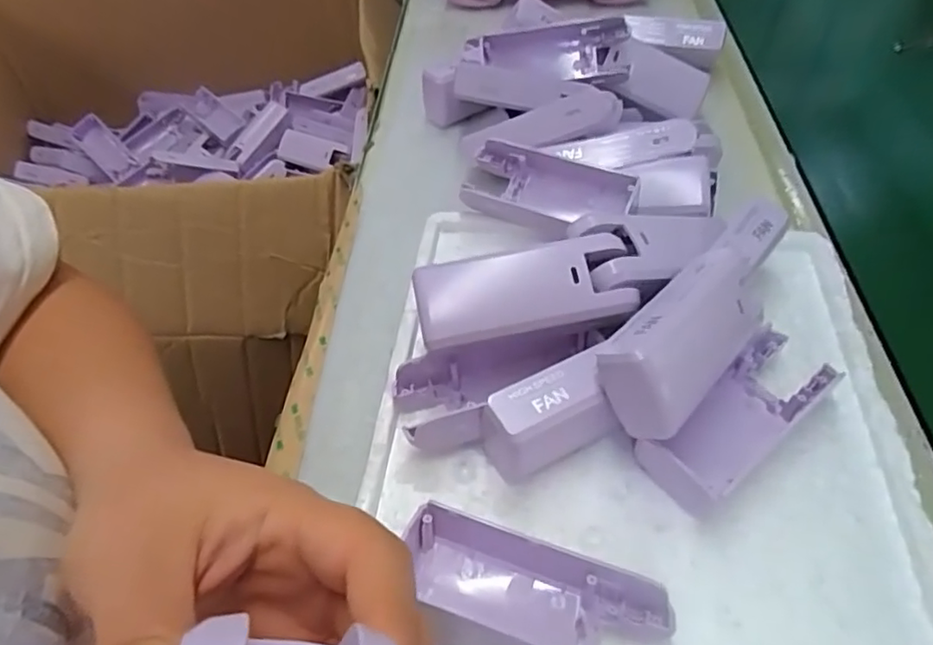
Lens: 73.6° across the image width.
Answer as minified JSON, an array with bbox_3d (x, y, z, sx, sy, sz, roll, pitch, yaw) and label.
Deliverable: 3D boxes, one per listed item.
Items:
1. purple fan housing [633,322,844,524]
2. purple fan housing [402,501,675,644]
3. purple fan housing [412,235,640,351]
[{"bbox_3d":[0.133,0.046,0.305,0.106,0.023,0.040,-31,56,-22],"label":"purple fan housing"},{"bbox_3d":[0.023,0.112,0.245,0.106,0.033,0.051,15,52,13],"label":"purple fan housing"},{"bbox_3d":[0.027,-0.015,0.307,0.102,0.021,0.044,-10,75,-1],"label":"purple fan housing"}]

